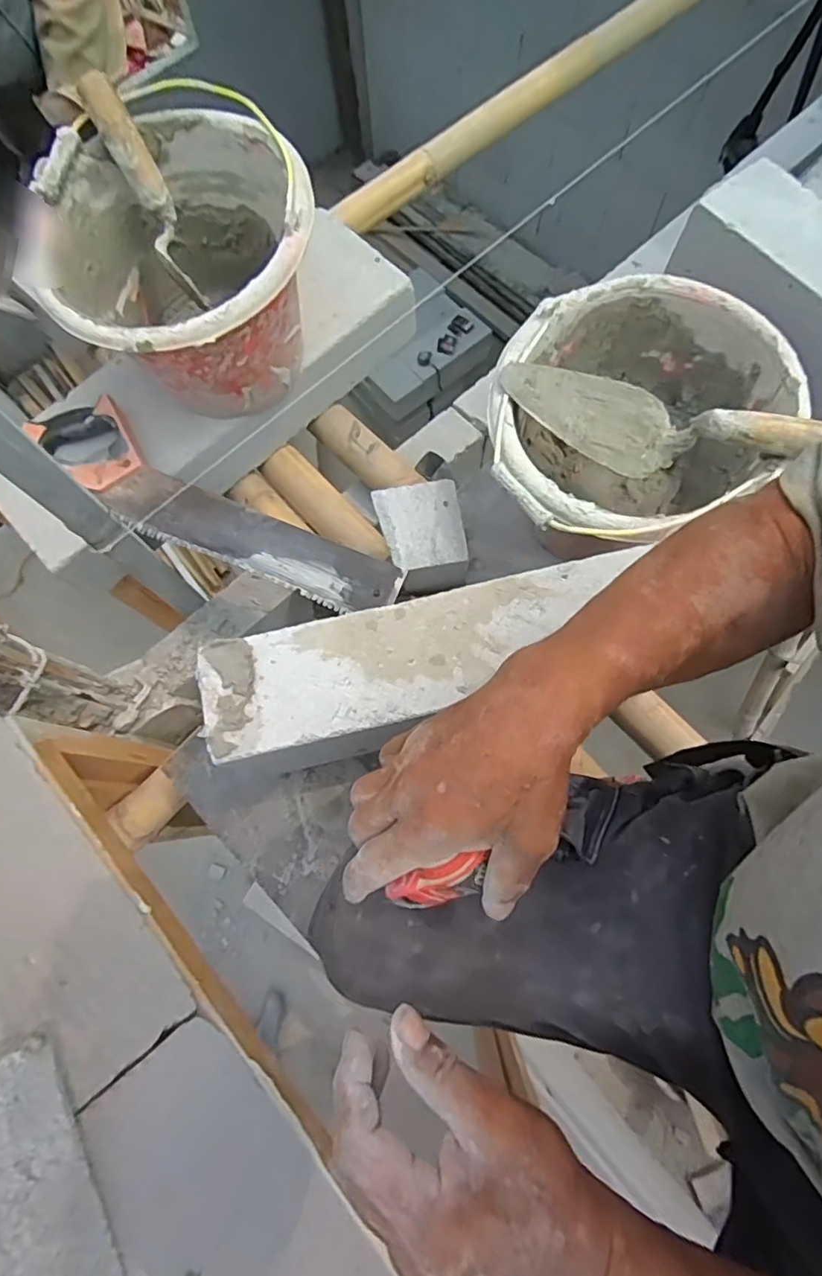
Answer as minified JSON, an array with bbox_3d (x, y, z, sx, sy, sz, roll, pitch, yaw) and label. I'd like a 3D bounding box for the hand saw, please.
[{"bbox_3d":[-0.241,-0.146,0.667,0.484,0.029,0.107,32,77,11],"label":"hand saw"}]

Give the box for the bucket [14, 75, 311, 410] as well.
[{"bbox_3d":[-0.233,-0.389,0.641,0.272,0.187,0.285,-14,73,-2],"label":"bucket"}]

